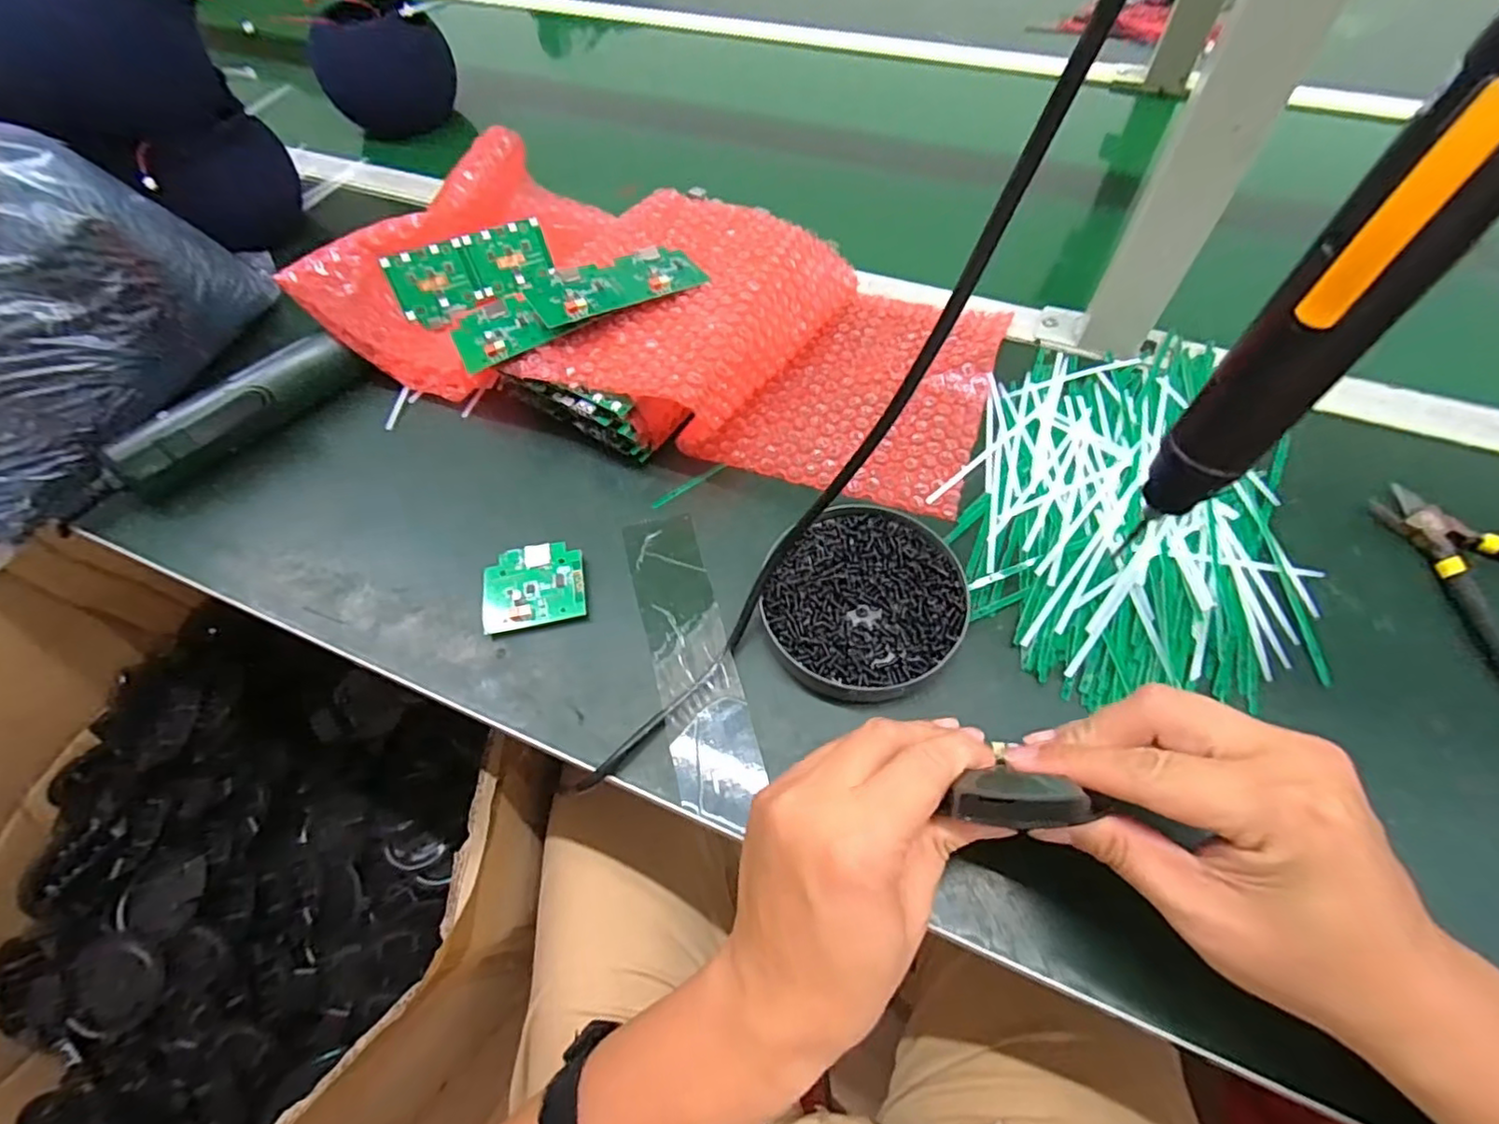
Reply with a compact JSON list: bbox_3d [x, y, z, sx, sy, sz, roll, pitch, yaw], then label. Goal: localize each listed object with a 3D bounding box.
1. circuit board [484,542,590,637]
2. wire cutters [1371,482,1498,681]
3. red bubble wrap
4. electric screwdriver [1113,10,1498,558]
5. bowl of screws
[{"bbox_3d":[-0.130,0.014,0.381,0.059,0.011,0.053,-10,59,-3],"label":"circuit board"},{"bbox_3d":[0.417,0.014,0.349,0.116,0.008,0.138,-31,63,-14],"label":"wire cutters"},{"bbox_3d":[-0.058,-0.184,0.448,0.460,0.076,0.209,16,63,13],"label":"red bubble wrap"},{"bbox_3d":[0.182,-0.084,0.193,0.037,0.218,0.026,-20,60,-9],"label":"electric screwdriver"},{"bbox_3d":[0.064,0.022,0.359,0.110,0.021,0.113,-1,59,2],"label":"bowl of screws"}]

